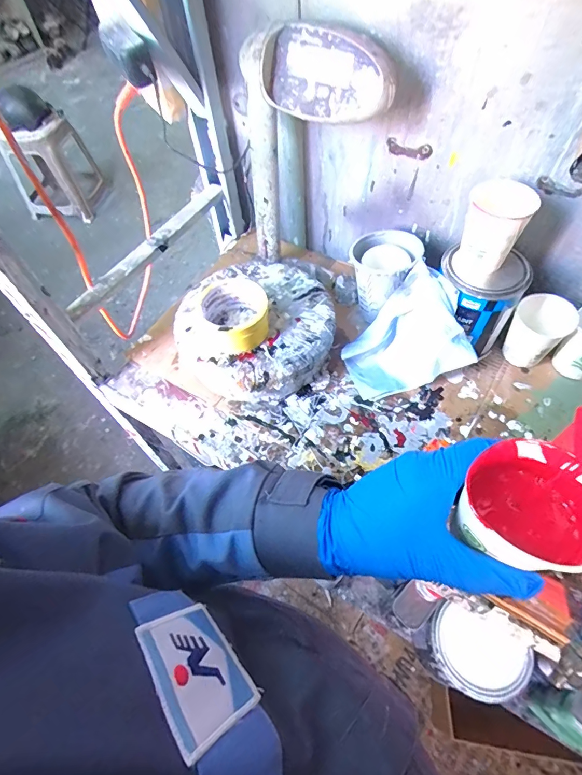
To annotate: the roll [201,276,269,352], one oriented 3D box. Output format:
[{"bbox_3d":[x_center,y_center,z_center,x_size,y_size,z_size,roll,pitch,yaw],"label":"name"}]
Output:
[{"bbox_3d":[-0.071,-0.098,0.542,0.083,0.049,0.092,-16,58,-6],"label":"roll"}]

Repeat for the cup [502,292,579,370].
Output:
[{"bbox_3d":[0.330,-0.075,0.548,0.067,0.074,0.071,-2,58,3],"label":"cup"}]

